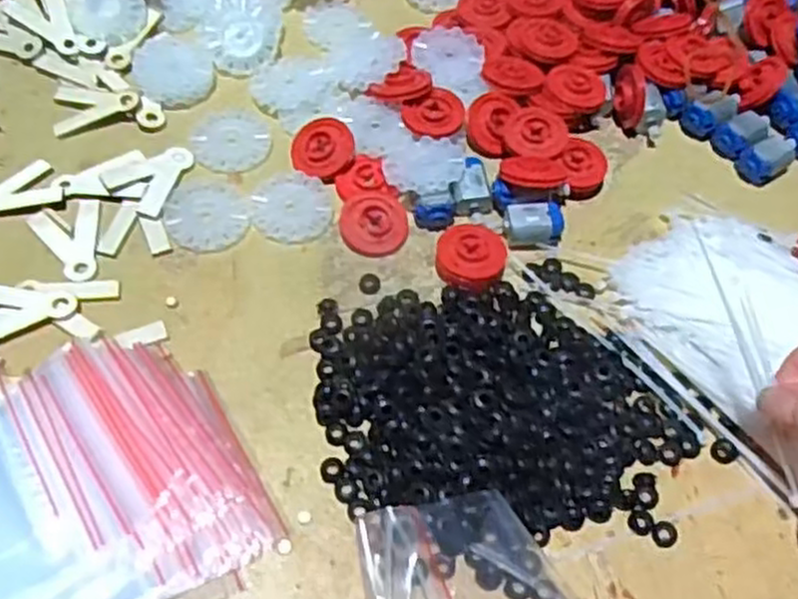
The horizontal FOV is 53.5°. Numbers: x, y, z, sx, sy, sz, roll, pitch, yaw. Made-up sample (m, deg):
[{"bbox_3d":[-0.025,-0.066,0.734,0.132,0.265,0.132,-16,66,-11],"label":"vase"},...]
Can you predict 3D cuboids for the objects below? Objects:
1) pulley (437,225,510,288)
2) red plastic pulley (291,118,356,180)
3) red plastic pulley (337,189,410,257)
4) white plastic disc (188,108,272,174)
[{"bbox_3d":[0.036,-0.021,0.371,0.037,0.012,0.029,-20,62,-16],"label":"pulley"},{"bbox_3d":[-0.038,-0.076,0.399,0.031,0.006,0.030,4,82,7],"label":"red plastic pulley"},{"bbox_3d":[-0.011,-0.037,0.379,0.033,0.004,0.032,-4,77,-14],"label":"red plastic pulley"},{"bbox_3d":[-0.086,-0.083,0.404,0.040,0.004,0.043,2,58,-3],"label":"white plastic disc"}]

